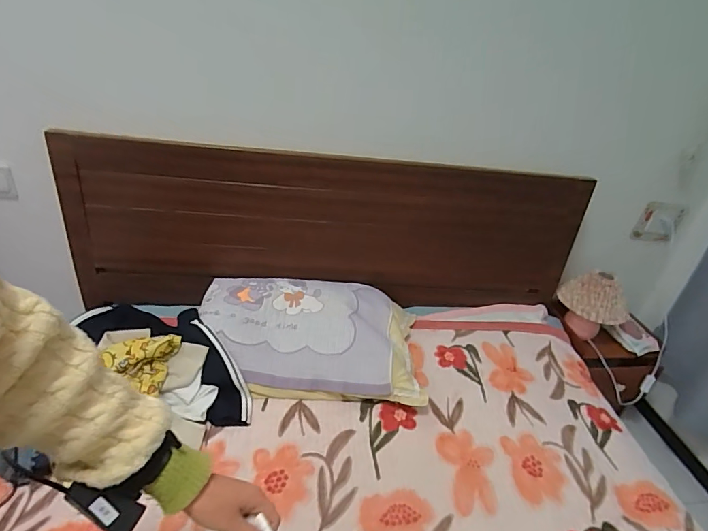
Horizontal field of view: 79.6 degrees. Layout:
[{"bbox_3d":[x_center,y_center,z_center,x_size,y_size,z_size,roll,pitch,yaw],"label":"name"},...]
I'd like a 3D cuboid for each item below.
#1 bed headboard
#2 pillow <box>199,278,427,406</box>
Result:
[{"bbox_3d":[-0.033,-0.082,1.267,1.477,0.480,0.055,1,32,-10],"label":"bed headboard"},{"bbox_3d":[-0.122,0.178,1.171,0.592,0.147,0.377,7,31,-1],"label":"pillow"}]

